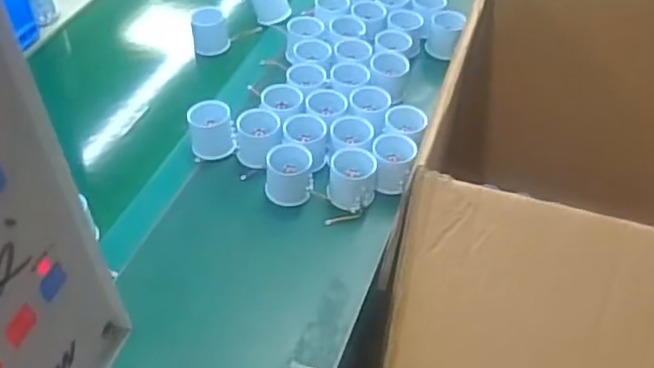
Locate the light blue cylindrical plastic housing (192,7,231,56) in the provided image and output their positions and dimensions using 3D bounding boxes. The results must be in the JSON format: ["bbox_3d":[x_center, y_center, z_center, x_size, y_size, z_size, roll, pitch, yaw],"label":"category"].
[{"bbox_3d":[-0.179,-0.235,1.016,0.051,0.057,0.041,-11,47,-12],"label":"light blue cylindrical plastic housing"}]

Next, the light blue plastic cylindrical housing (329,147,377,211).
[{"bbox_3d":[0.030,-0.006,0.764,0.052,0.047,0.053,1,46,-1],"label":"light blue plastic cylindrical housing"}]

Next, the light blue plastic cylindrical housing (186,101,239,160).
[{"bbox_3d":[-0.141,-0.065,0.809,0.054,0.051,0.052,-9,47,-10],"label":"light blue plastic cylindrical housing"}]

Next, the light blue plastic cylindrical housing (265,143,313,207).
[{"bbox_3d":[-0.045,-0.006,0.763,0.052,0.045,0.044,4,46,2],"label":"light blue plastic cylindrical housing"}]

